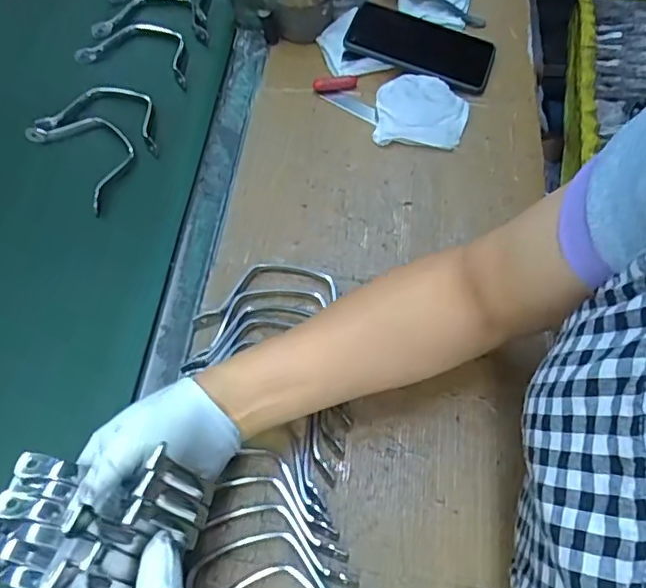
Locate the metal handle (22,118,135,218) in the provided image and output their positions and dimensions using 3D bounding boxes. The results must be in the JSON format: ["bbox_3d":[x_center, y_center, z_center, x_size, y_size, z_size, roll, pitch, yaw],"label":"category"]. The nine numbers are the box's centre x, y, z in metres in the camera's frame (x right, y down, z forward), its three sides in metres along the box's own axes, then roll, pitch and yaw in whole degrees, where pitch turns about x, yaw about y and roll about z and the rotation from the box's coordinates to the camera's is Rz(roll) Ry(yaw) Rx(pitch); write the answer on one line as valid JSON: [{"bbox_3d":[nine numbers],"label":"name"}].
[{"bbox_3d":[-0.255,-0.157,0.610,0.079,0.010,0.122,-44,84,-1],"label":"metal handle"}]

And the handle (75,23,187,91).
[{"bbox_3d":[-0.218,-0.292,0.673,0.144,0.015,0.074,15,64,11],"label":"handle"}]

